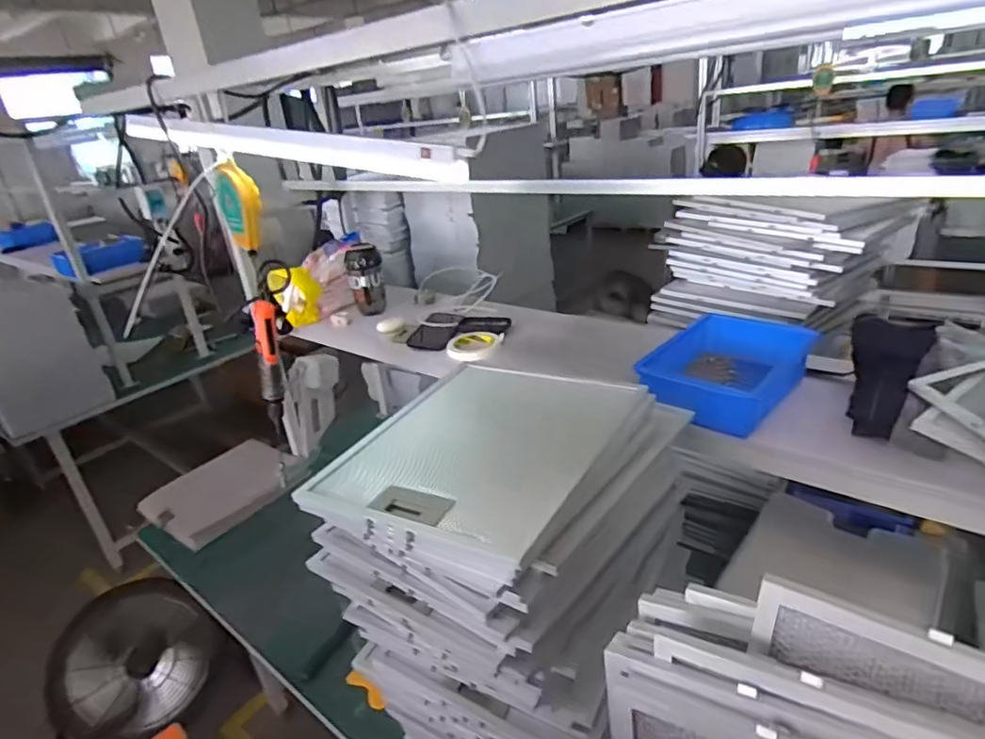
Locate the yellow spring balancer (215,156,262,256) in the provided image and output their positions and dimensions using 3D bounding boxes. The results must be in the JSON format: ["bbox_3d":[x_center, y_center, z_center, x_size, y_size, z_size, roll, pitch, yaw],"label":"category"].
[{"bbox_3d":[-0.394,-0.255,0.918,0.058,0.128,0.140,-17,27,-21],"label":"yellow spring balancer"}]

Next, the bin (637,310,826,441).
[{"bbox_3d":[0.342,0.010,0.876,0.173,0.079,0.255,16,34,41],"label":"bin"}]

